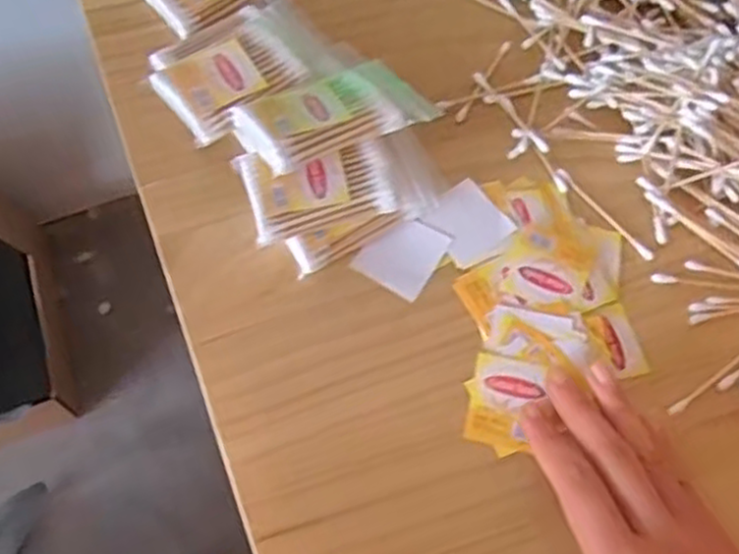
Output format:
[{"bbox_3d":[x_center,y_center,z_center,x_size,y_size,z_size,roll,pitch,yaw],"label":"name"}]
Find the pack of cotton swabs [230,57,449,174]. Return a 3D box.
[{"bbox_3d":[-0.019,-0.087,0.387,0.096,0.013,0.058,-24,54,-20],"label":"pack of cotton swabs"}]

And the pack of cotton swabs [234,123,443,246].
[{"bbox_3d":[-0.012,-0.051,0.379,0.101,0.015,0.049,-14,68,-15],"label":"pack of cotton swabs"}]

